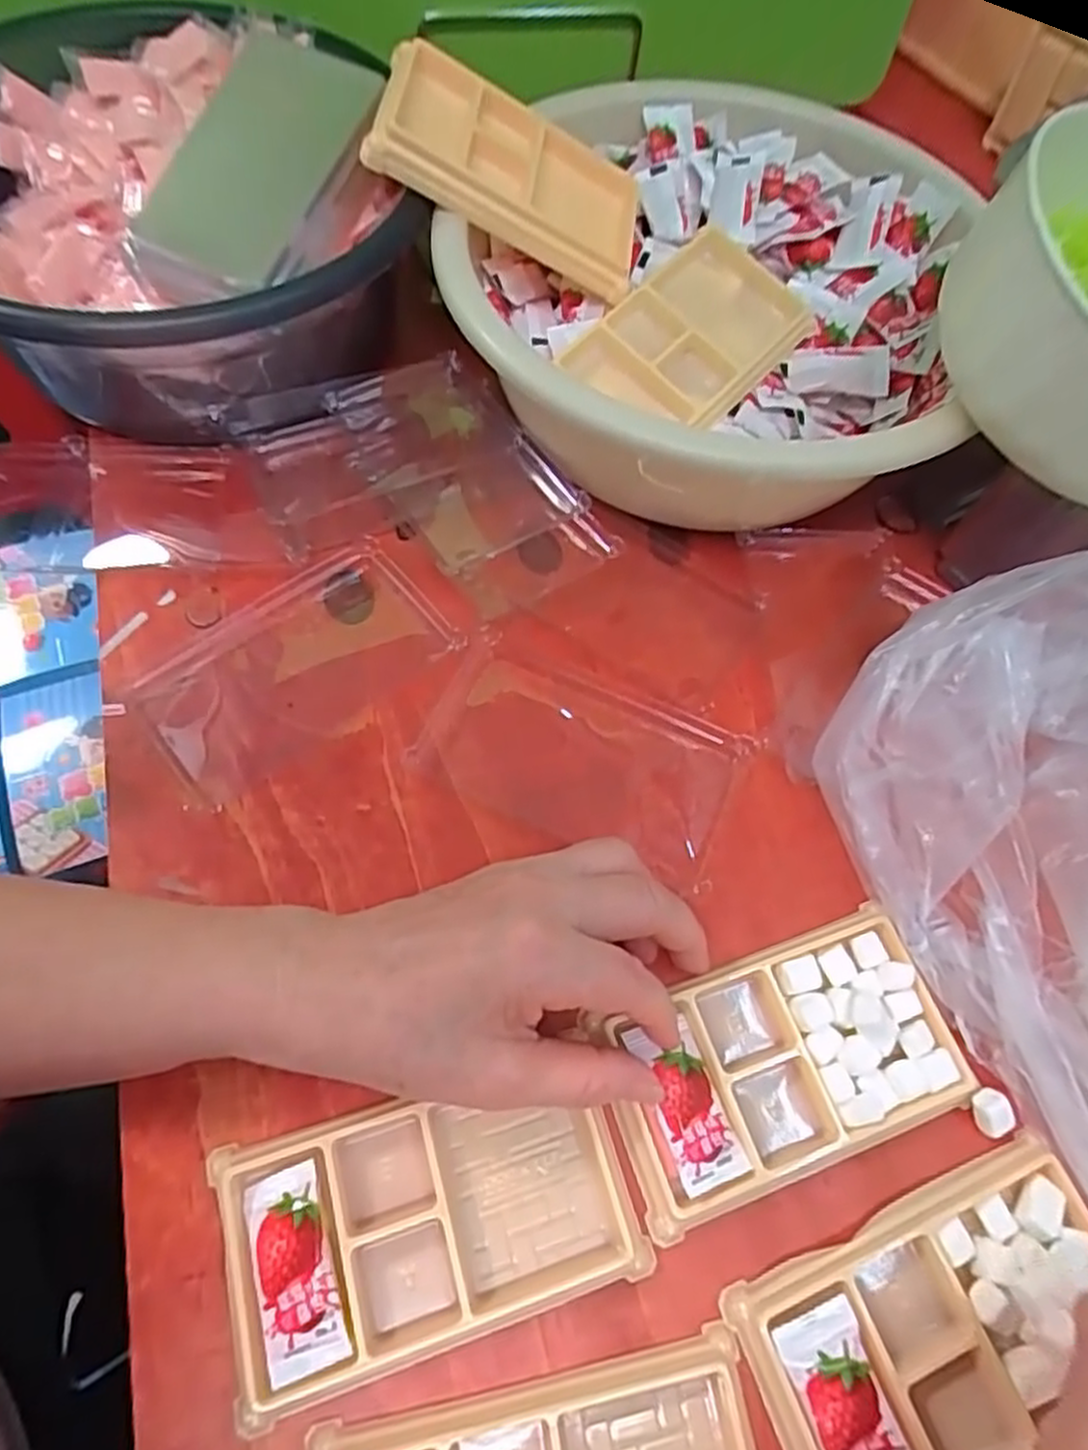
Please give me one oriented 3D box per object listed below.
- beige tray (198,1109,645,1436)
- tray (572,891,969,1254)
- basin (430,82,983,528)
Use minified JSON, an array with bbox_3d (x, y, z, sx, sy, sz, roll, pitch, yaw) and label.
[{"bbox_3d":[-0.039,0.169,0.259,0.135,0.013,0.077,-15,66,-10],"label":"beige tray"},{"bbox_3d":[0.091,0.128,0.289,0.133,0.019,0.077,-17,66,-11],"label":"tray"},{"bbox_3d":[0.088,-0.226,0.414,0.235,0.096,0.283,15,64,4],"label":"basin"}]

